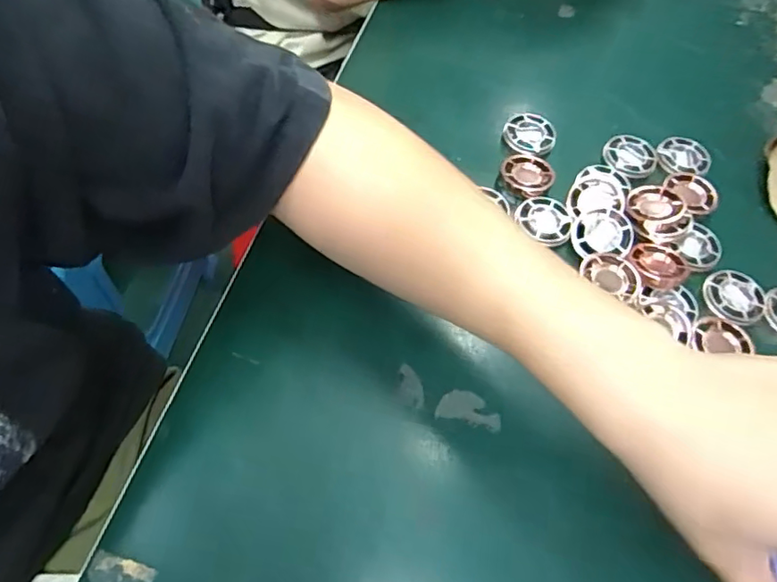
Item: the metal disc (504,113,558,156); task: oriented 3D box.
[{"bbox_3d":[0.110,-0.121,0.436,0.040,0.009,0.039,1,61,-2],"label":"metal disc"}]

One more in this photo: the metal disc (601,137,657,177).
[{"bbox_3d":[0.186,-0.103,0.428,0.041,0.005,0.040,1,61,-2],"label":"metal disc"}]

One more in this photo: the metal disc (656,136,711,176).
[{"bbox_3d":[0.227,-0.103,0.432,0.040,0.004,0.038,0,66,1],"label":"metal disc"}]

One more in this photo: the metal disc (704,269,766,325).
[{"bbox_3d":[0.229,0.004,0.369,0.037,0.004,0.039,1,61,-2],"label":"metal disc"}]

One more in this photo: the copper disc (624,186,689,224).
[{"bbox_3d":[0.187,-0.061,0.391,0.037,0.004,0.033,13,62,17],"label":"copper disc"}]

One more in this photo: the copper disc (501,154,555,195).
[{"bbox_3d":[0.102,-0.087,0.409,0.037,0.004,0.039,1,61,-2],"label":"copper disc"}]

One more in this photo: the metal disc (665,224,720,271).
[{"bbox_3d":[0.215,-0.030,0.386,0.033,0.008,0.029,-36,68,-19],"label":"metal disc"}]

